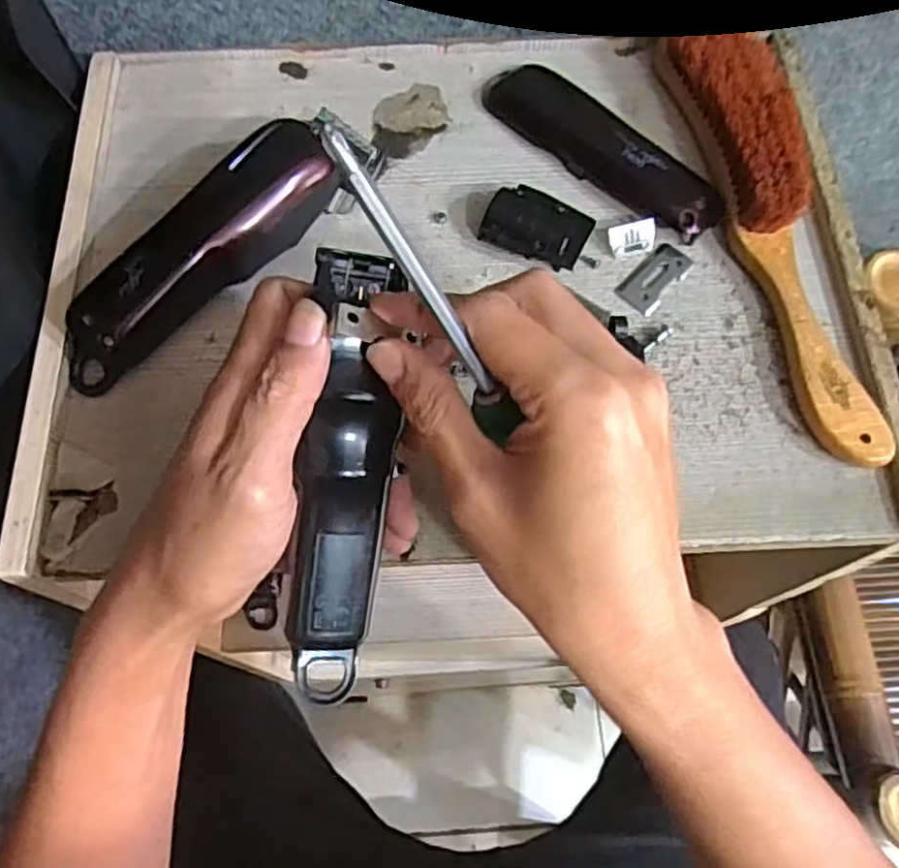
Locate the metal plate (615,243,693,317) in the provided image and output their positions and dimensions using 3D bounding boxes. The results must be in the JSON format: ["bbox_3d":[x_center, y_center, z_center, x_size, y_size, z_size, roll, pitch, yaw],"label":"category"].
[{"bbox_3d":[0.103,-0.078,0.372,0.021,0.004,0.041,40,72,16],"label":"metal plate"}]

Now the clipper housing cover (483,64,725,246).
[{"bbox_3d":[0.081,-0.156,0.396,0.145,0.020,0.040,42,72,16],"label":"clipper housing cover"}]

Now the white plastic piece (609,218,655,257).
[{"bbox_3d":[0.092,-0.099,0.376,0.023,0.004,0.016,-10,105,2],"label":"white plastic piece"}]

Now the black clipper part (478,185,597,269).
[{"bbox_3d":[0.043,-0.103,0.373,0.050,0.016,0.035,28,69,11],"label":"black clipper part"}]

